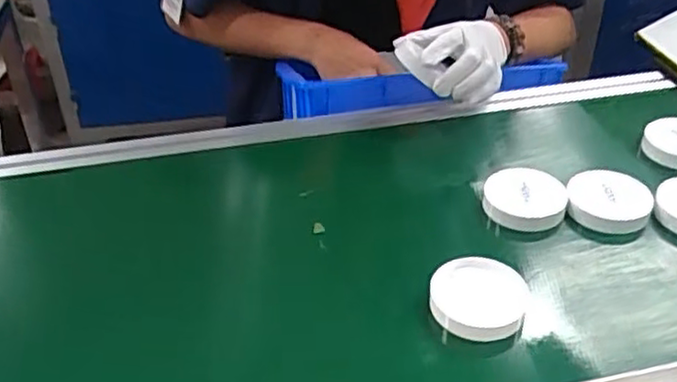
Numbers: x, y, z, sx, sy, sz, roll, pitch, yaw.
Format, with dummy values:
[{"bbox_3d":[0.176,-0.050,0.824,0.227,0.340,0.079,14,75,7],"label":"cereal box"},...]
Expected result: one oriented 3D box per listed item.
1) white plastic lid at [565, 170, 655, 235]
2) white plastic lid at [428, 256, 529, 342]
[{"bbox_3d":[0.260,0.009,0.660,0.076,0.021,0.071,12,38,18],"label":"white plastic lid"},{"bbox_3d":[0.115,0.084,0.562,0.075,0.014,0.073,-6,45,6],"label":"white plastic lid"}]

